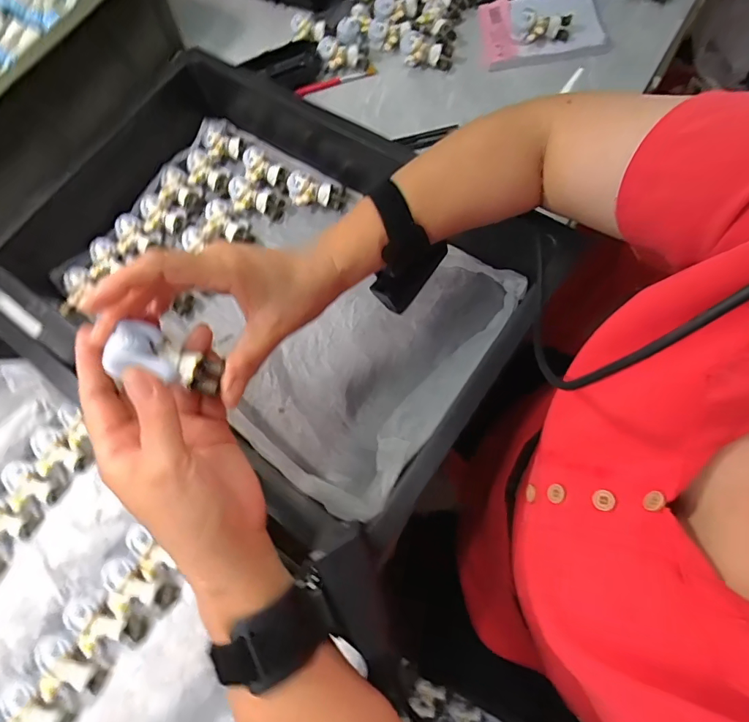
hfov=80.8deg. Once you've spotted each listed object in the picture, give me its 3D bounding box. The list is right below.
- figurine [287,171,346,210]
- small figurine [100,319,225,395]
[{"bbox_3d":[-0.065,-0.179,0.476,0.063,0.022,0.031,13,73,-7],"label":"figurine"},{"bbox_3d":[-0.120,0.003,0.248,0.027,0.057,0.033,-47,29,22],"label":"small figurine"}]

